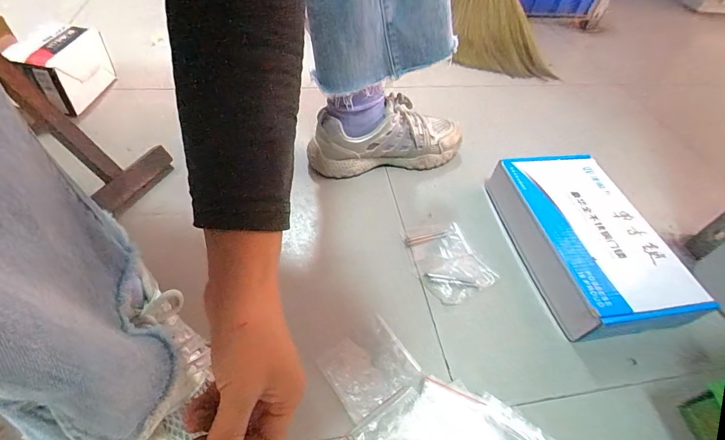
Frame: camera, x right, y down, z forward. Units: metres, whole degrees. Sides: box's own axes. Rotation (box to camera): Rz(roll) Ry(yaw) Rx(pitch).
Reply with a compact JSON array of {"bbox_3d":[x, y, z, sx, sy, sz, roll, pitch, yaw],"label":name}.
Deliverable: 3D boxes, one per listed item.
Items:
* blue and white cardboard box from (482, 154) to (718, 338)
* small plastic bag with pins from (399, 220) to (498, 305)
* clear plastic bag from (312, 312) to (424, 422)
[{"bbox_3d":[0.282,0.023,0.469,0.153,0.066,0.247,-3,48,-9],"label":"blue and white cardboard box"},{"bbox_3d":[0.105,0.049,0.463,0.087,0.009,0.114,-14,51,-18],"label":"small plastic bag with pins"},{"bbox_3d":[0.005,0.144,0.363,0.077,0.009,0.074,-25,55,-26],"label":"clear plastic bag"}]

